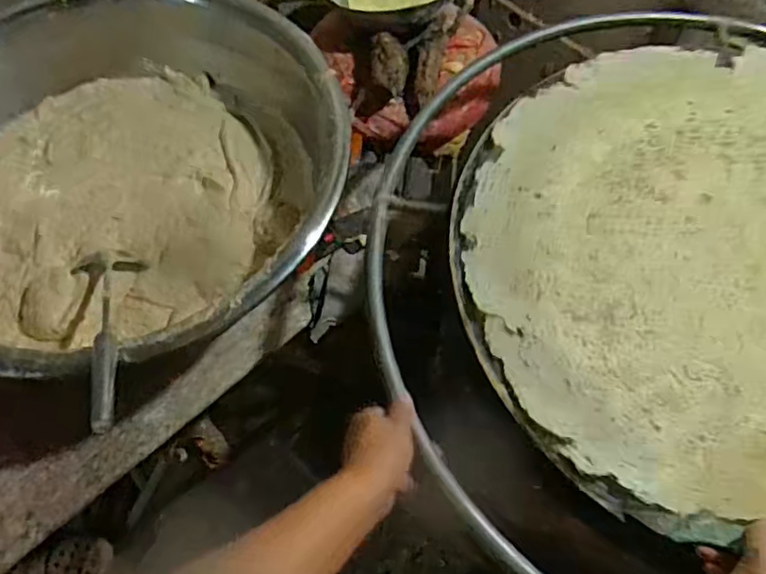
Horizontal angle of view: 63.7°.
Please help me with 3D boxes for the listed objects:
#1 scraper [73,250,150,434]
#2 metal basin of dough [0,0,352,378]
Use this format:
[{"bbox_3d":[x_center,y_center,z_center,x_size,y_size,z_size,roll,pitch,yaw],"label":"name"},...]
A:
[{"bbox_3d":[-0.296,0.041,0.654,0.072,0.039,0.330,-17,32,-12],"label":"scraper"},{"bbox_3d":[-0.352,-0.159,0.808,0.585,0.136,0.573,9,60,3],"label":"metal basin of dough"}]

